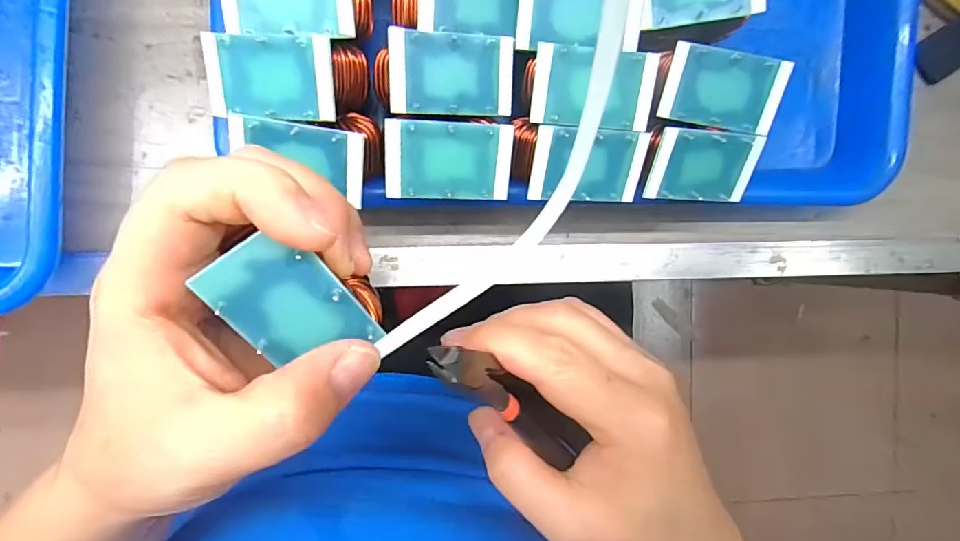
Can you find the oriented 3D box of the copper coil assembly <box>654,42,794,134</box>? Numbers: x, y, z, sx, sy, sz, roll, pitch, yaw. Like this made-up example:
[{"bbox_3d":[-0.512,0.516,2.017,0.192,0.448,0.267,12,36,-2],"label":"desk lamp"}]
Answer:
[{"bbox_3d":[0.103,-0.077,0.205,0.049,0.009,0.030,11,111,-7],"label":"copper coil assembly"}]

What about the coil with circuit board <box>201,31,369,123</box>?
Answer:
[{"bbox_3d":[-0.078,-0.077,0.193,0.051,0.028,0.030,7,110,4],"label":"coil with circuit board"}]

